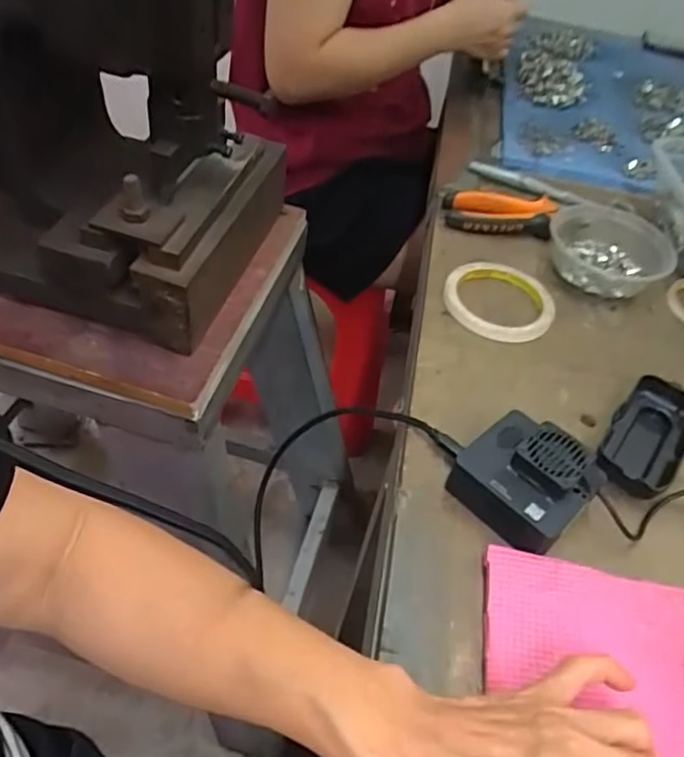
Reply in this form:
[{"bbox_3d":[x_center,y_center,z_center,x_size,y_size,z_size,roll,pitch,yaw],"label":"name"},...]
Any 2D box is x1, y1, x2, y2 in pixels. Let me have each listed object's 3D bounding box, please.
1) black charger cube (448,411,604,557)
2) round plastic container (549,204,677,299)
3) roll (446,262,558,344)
[{"bbox_3d":[0.121,0.066,0.418,0.074,0.044,0.081,-28,56,-28],"label":"black charger cube"},{"bbox_3d":[0.260,-0.125,0.617,0.117,0.039,0.117,3,47,-3],"label":"round plastic container"},{"bbox_3d":[0.141,-0.070,0.569,0.095,0.014,0.093,3,47,-3],"label":"roll"}]

